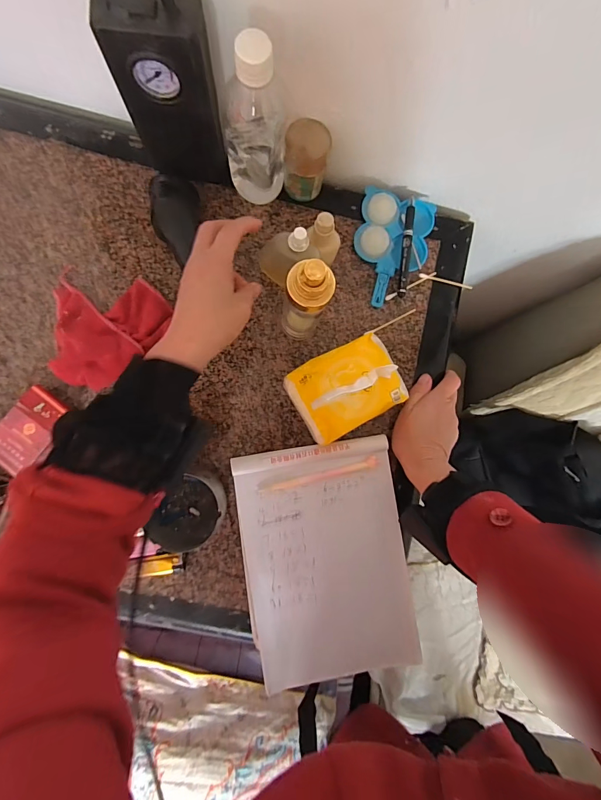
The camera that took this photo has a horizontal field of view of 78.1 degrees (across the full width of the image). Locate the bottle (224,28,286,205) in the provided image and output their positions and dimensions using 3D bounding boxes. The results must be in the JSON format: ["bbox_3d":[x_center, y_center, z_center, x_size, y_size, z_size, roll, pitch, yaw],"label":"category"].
[{"bbox_3d":[-0.046,-0.264,0.378,0.063,0.180,0.064,0,87,-5],"label":"bottle"}]

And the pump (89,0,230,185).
[{"bbox_3d":[-0.128,-0.305,0.323,0.099,0.286,0.072,-5,88,-6],"label":"pump"}]

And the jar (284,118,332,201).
[{"bbox_3d":[0.005,-0.279,0.439,0.049,0.073,0.052,0,87,-5],"label":"jar"}]

